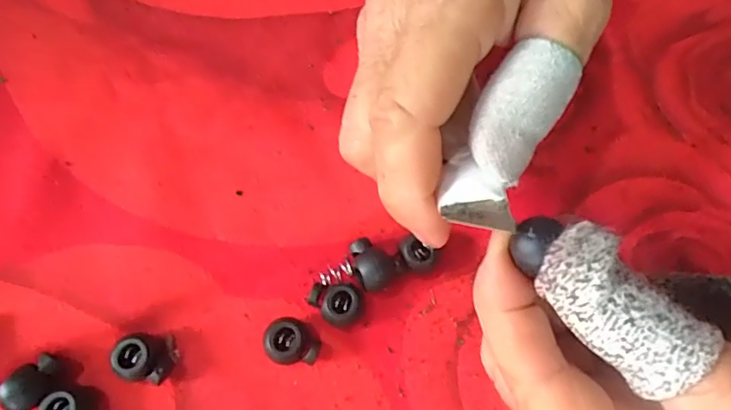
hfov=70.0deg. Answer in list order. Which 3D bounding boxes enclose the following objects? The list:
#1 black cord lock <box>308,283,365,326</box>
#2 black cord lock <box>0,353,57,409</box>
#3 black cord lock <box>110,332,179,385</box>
[{"bbox_3d":[-0.011,0.035,0.184,0.019,0.011,0.014,6,71,2],"label":"black cord lock"},{"bbox_3d":[-0.108,0.058,0.168,0.018,0.007,0.014,-37,75,-12],"label":"black cord lock"},{"bbox_3d":[-0.074,0.051,0.175,0.018,0.011,0.015,4,71,1],"label":"black cord lock"}]

